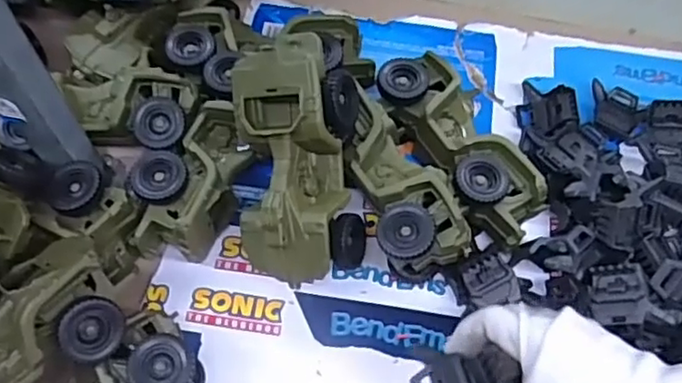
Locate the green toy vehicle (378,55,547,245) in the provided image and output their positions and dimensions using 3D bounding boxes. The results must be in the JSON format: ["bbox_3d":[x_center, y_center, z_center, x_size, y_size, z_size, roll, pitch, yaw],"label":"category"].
[{"bbox_3d":[0.105,-0.032,0.567,0.077,0.078,0.181,-27,67,-14],"label":"green toy vehicle"}]

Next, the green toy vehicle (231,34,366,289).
[{"bbox_3d":[-0.031,-0.027,0.493,0.094,0.058,0.188,-4,92,-4],"label":"green toy vehicle"}]

